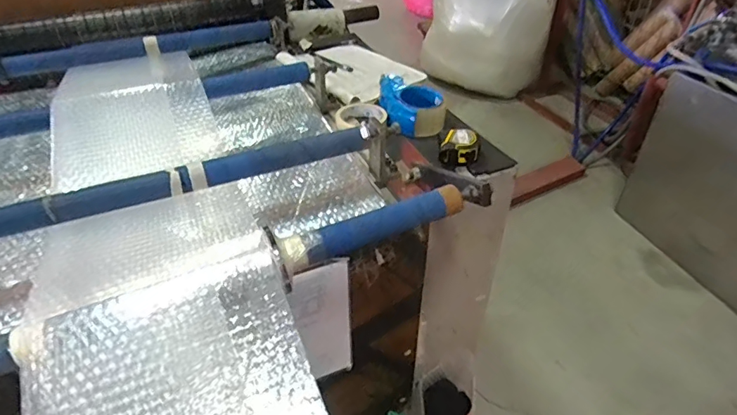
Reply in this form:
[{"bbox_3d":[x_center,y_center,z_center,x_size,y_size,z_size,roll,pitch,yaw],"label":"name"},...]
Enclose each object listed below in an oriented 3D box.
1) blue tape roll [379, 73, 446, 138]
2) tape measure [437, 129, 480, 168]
[{"bbox_3d":[0.082,-0.189,0.884,0.119,0.060,0.125,0,39,0],"label":"blue tape roll"},{"bbox_3d":[0.149,-0.099,0.792,0.067,0.035,0.068,10,40,12],"label":"tape measure"}]

